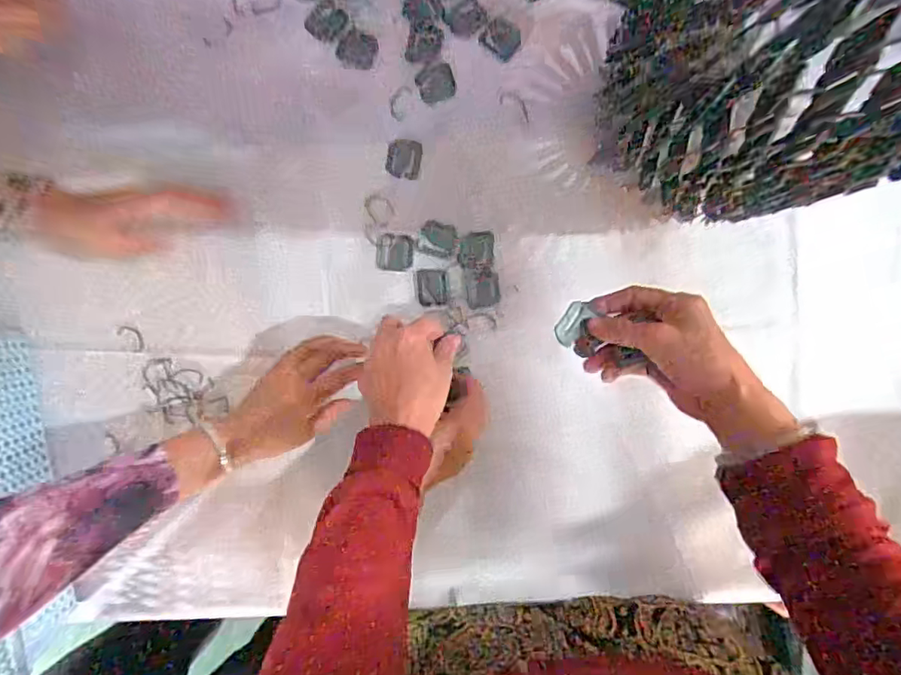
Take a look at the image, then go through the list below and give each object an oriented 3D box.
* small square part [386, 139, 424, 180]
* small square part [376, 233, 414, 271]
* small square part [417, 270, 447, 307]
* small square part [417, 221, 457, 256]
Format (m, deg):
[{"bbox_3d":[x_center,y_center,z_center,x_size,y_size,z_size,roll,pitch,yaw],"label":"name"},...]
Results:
[{"bbox_3d":[-0.048,-0.187,0.586,0.035,0.004,0.039,11,94,-2],"label":"small square part"},{"bbox_3d":[-0.059,-0.090,0.596,0.038,0.004,0.038,4,94,-1],"label":"small square part"},{"bbox_3d":[-0.020,-0.053,0.596,0.031,0.004,0.039,-5,94,0],"label":"small square part"},{"bbox_3d":[-0.013,-0.104,0.593,0.038,0.005,0.033,13,94,-2],"label":"small square part"}]

